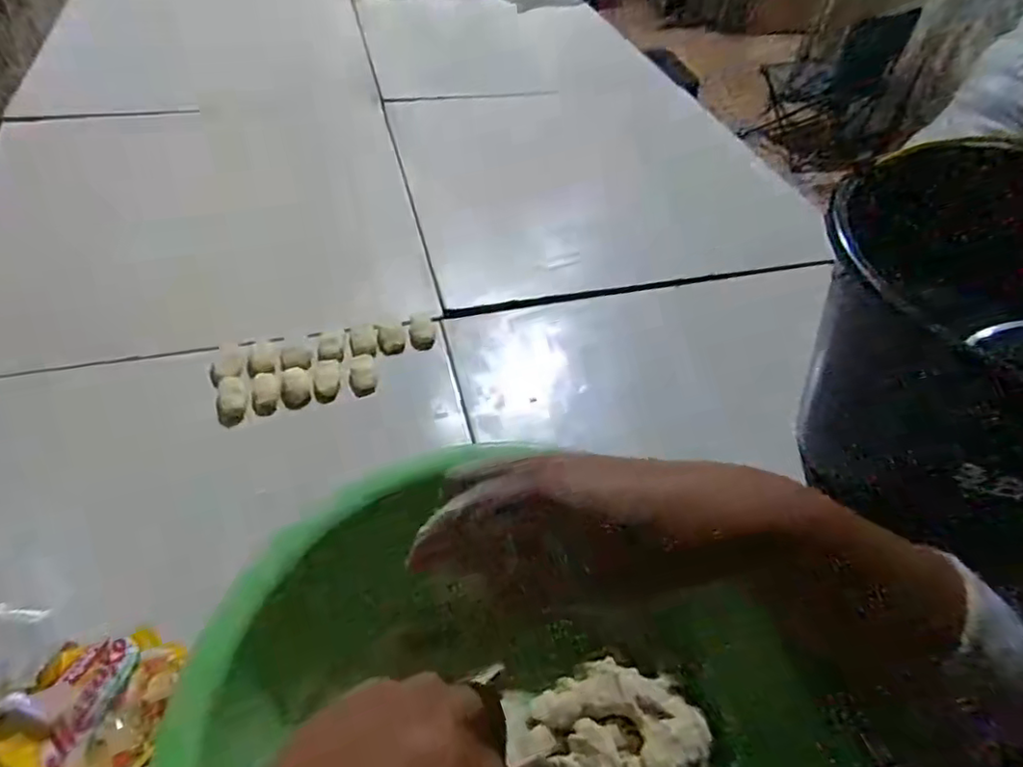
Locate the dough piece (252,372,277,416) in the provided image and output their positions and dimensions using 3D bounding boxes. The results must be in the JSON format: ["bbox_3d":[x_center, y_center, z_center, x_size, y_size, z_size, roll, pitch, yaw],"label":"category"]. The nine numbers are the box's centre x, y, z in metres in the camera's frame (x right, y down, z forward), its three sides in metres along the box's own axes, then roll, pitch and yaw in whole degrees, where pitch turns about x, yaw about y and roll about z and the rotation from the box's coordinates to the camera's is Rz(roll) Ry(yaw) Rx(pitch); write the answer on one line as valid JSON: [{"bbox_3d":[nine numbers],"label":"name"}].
[{"bbox_3d":[-0.207,0.008,0.516,0.019,0.011,0.039,-11,49,-14],"label":"dough piece"}]

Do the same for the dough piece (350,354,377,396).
[{"bbox_3d":[-0.131,-0.006,0.542,0.021,0.015,0.038,-7,48,-11],"label":"dough piece"}]

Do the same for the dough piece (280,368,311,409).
[{"bbox_3d":[-0.183,0.003,0.523,0.023,0.012,0.038,-9,49,-12],"label":"dough piece"}]

